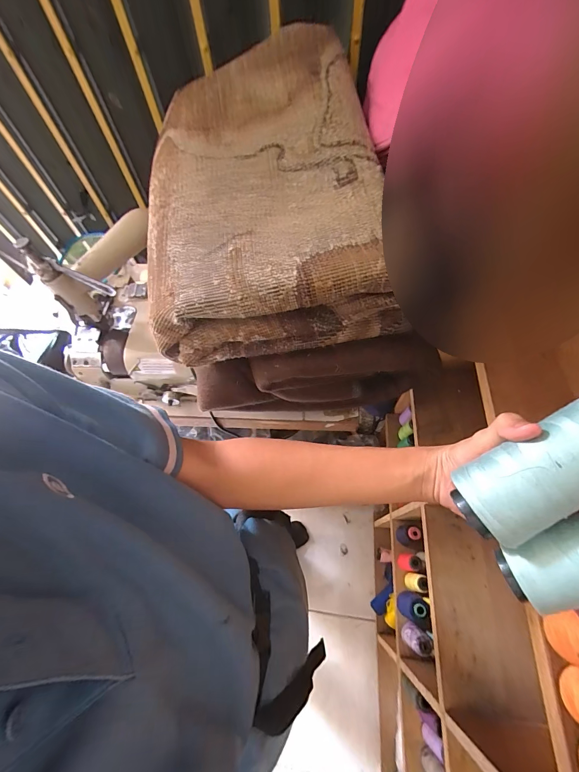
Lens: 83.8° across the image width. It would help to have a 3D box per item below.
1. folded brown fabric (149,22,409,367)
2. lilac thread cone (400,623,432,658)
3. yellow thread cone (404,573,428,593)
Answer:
[{"bbox_3d":[-0.048,-0.294,0.529,0.357,0.135,0.486,-12,69,6],"label":"folded brown fabric"},{"bbox_3d":[0.306,0.616,0.783,0.049,0.105,0.053,35,70,19],"label":"lilac thread cone"},{"bbox_3d":[0.326,0.499,0.813,0.043,0.108,0.042,-2,63,3],"label":"yellow thread cone"}]

